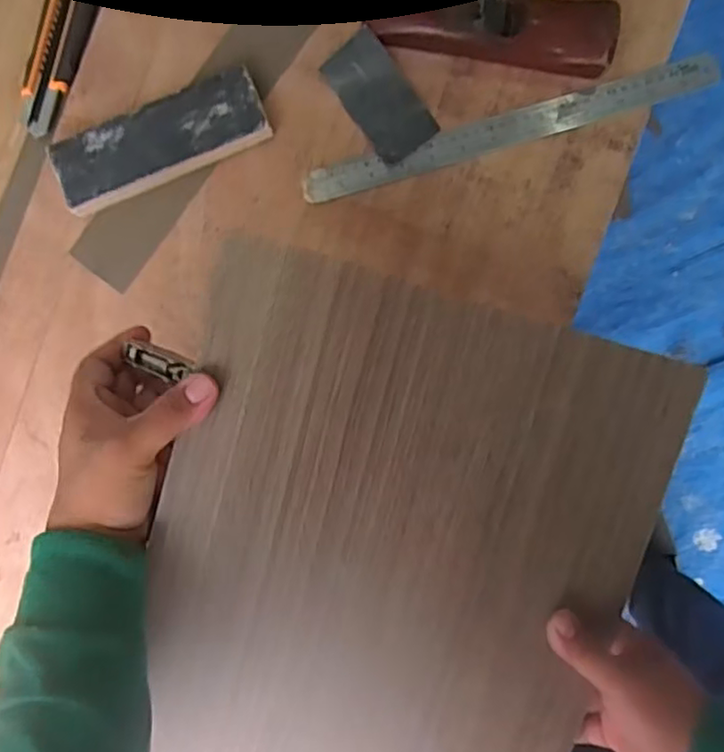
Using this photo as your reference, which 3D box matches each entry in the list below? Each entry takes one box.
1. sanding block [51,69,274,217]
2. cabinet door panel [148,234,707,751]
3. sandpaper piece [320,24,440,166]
[{"bbox_3d":[-0.164,-0.190,0.533,0.174,0.027,0.066,-24,86,2],"label":"sanding block"},{"bbox_3d":[0.007,0.207,0.434,0.308,0.010,0.519,14,98,-10],"label":"cabinet door panel"},{"bbox_3d":[0.014,-0.227,0.532,0.052,0.004,0.103,-33,90,6],"label":"sandpaper piece"}]

